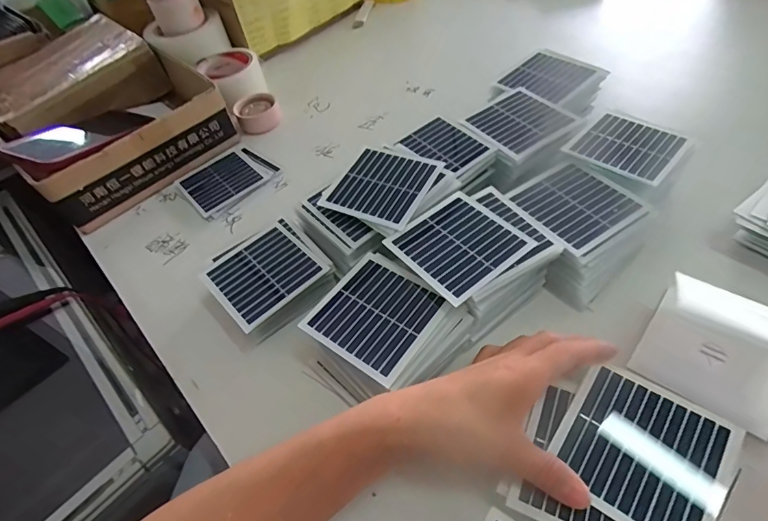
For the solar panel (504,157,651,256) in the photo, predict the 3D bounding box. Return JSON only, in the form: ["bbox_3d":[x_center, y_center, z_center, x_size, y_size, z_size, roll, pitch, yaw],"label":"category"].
[{"bbox_3d":[0.166,-0.051,0.392,0.090,0.006,0.091,-30,50,-14],"label":"solar panel"}]

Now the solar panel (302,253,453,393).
[{"bbox_3d":[-0.006,0.042,0.347,0.088,0.005,0.086,27,58,28],"label":"solar panel"}]

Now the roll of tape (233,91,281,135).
[{"bbox_3d":[-0.173,-0.203,0.608,0.057,0.025,0.059,-23,53,-13],"label":"roll of tape"}]

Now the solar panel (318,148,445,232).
[{"bbox_3d":[-0.001,-0.073,0.419,0.088,0.005,0.086,20,61,24],"label":"solar panel"}]

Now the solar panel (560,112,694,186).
[{"bbox_3d":[0.231,-0.109,0.422,0.087,0.007,0.081,33,63,27],"label":"solar panel"}]

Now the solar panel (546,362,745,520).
[{"bbox_3d":[0.158,0.117,0.274,0.088,0.004,0.086,27,64,29],"label":"solar panel"}]

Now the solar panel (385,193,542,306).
[{"bbox_3d":[0.062,-0.014,0.368,0.089,0.004,0.088,-34,53,-17],"label":"solar panel"}]

